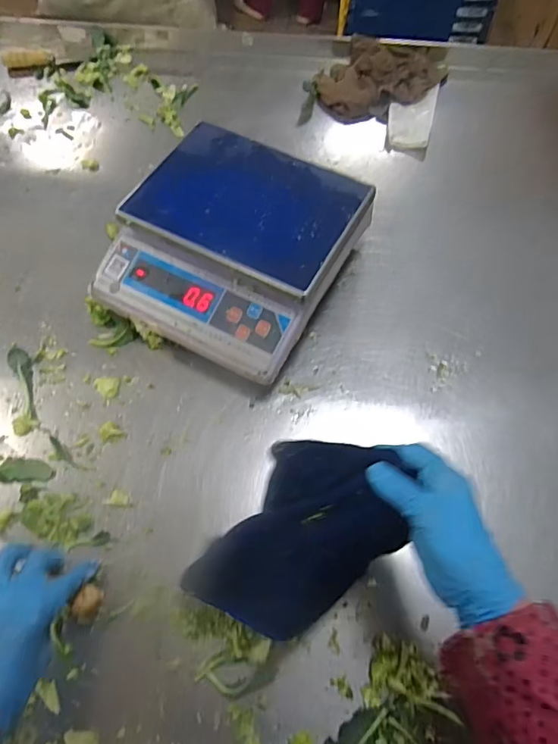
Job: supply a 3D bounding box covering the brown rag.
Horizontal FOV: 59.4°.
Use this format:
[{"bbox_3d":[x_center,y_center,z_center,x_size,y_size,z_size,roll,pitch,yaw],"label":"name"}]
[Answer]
[{"bbox_3d":[0.189,-0.539,0.903,0.247,0.050,0.178,6,62,2],"label":"brown rag"}]

